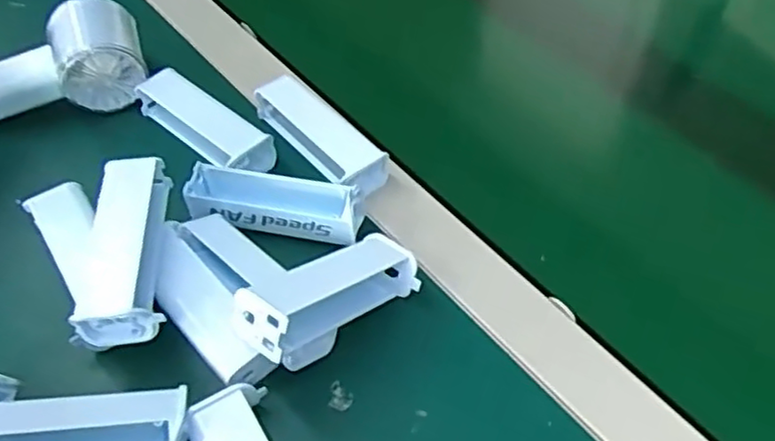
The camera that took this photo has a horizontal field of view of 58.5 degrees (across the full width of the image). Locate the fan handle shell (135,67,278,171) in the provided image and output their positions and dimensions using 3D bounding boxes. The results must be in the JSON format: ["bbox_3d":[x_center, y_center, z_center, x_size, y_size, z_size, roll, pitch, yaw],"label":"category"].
[{"bbox_3d":[-0.123,-0.064,0.464,0.104,0.032,0.033,32,60,23],"label":"fan handle shell"}]

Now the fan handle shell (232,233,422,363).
[{"bbox_3d":[-0.031,0.038,0.355,0.035,0.030,0.107,40,36,26],"label":"fan handle shell"}]

